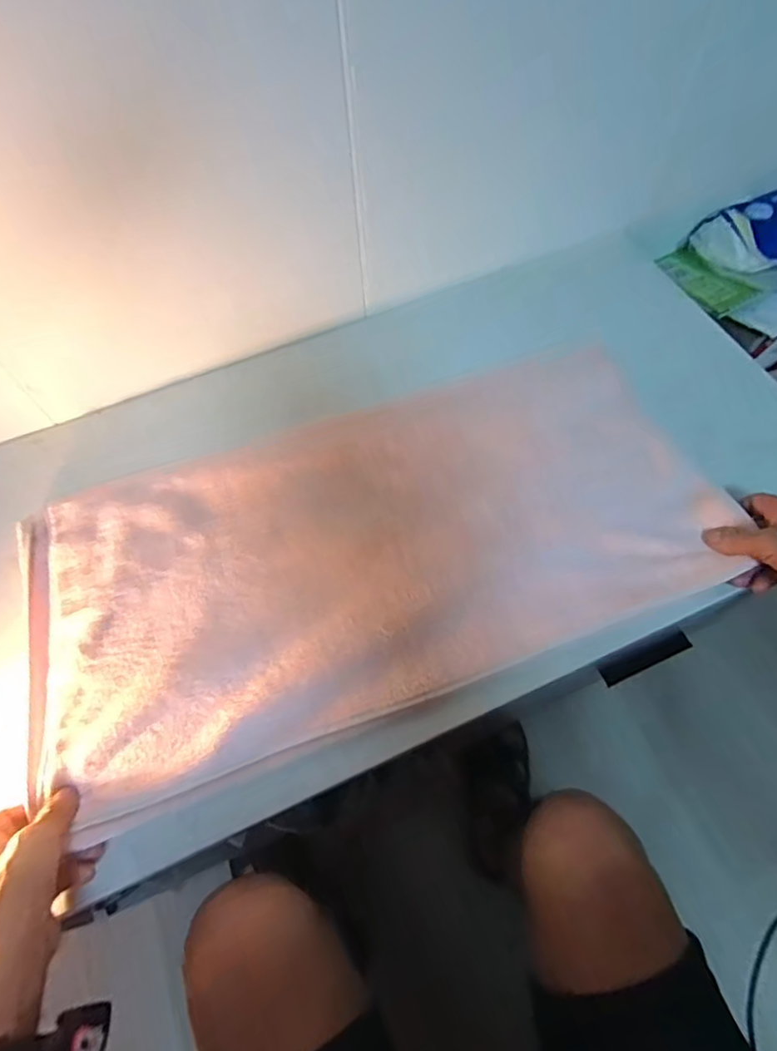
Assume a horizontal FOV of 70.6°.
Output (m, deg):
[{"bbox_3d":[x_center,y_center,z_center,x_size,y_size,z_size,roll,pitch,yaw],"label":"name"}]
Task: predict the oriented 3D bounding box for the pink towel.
[{"bbox_3d":[-0.006,0.014,0.545,0.664,0.032,0.307,-19,68,-10],"label":"pink towel"}]

